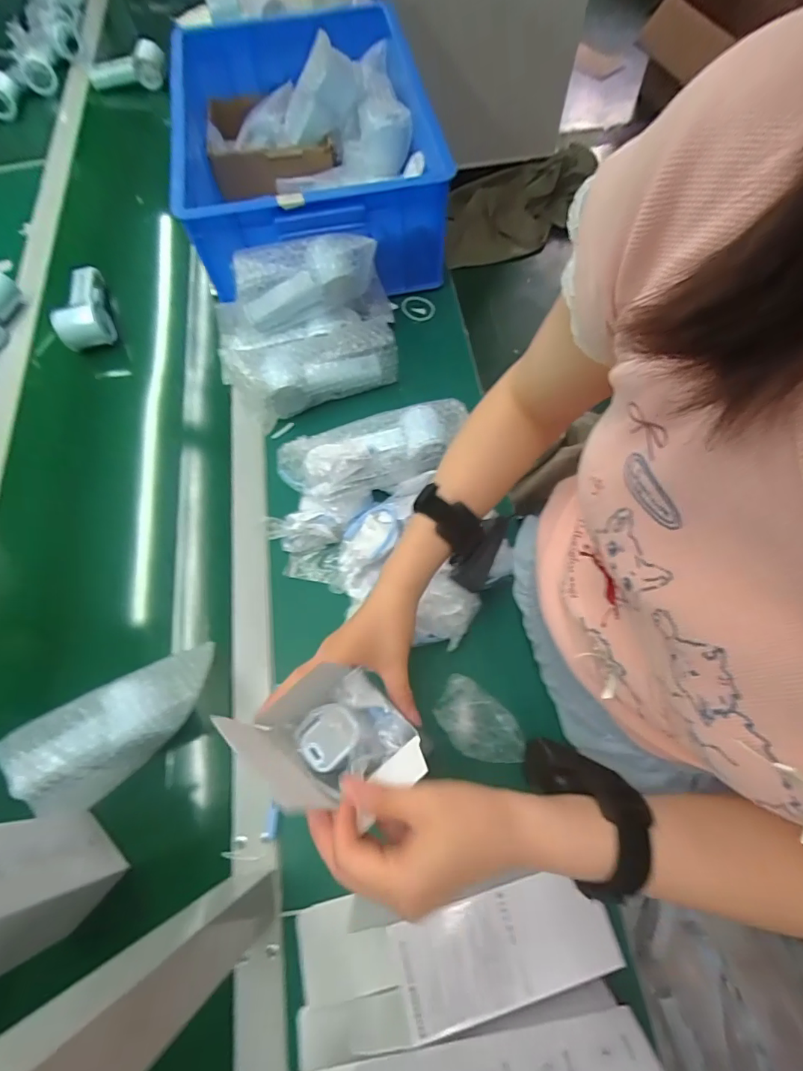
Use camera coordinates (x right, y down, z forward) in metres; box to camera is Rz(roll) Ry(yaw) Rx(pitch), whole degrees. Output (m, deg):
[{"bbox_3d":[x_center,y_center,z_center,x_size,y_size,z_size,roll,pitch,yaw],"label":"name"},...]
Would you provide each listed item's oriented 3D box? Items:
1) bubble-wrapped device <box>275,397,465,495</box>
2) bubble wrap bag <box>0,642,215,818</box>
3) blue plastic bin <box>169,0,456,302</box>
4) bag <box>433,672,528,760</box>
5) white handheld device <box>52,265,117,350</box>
[{"bbox_3d":[-0.031,-0.098,0.561,0.228,0.049,0.092,-15,67,-5],"label":"bubble-wrapped device"},{"bbox_3d":[-0.277,0.182,0.447,0.204,0.077,0.086,-26,68,-10],"label":"bubble wrap bag"},{"bbox_3d":[-0.145,-0.606,0.724,0.333,0.147,0.528,-13,66,-4],"label":"blue plastic bin"},{"bbox_3d":[0.077,0.184,0.461,0.092,0.042,0.056,30,70,14],"label":"bag"},{"bbox_3d":[-0.467,-0.334,0.693,0.061,0.052,0.131,-17,67,-6],"label":"white handheld device"}]

